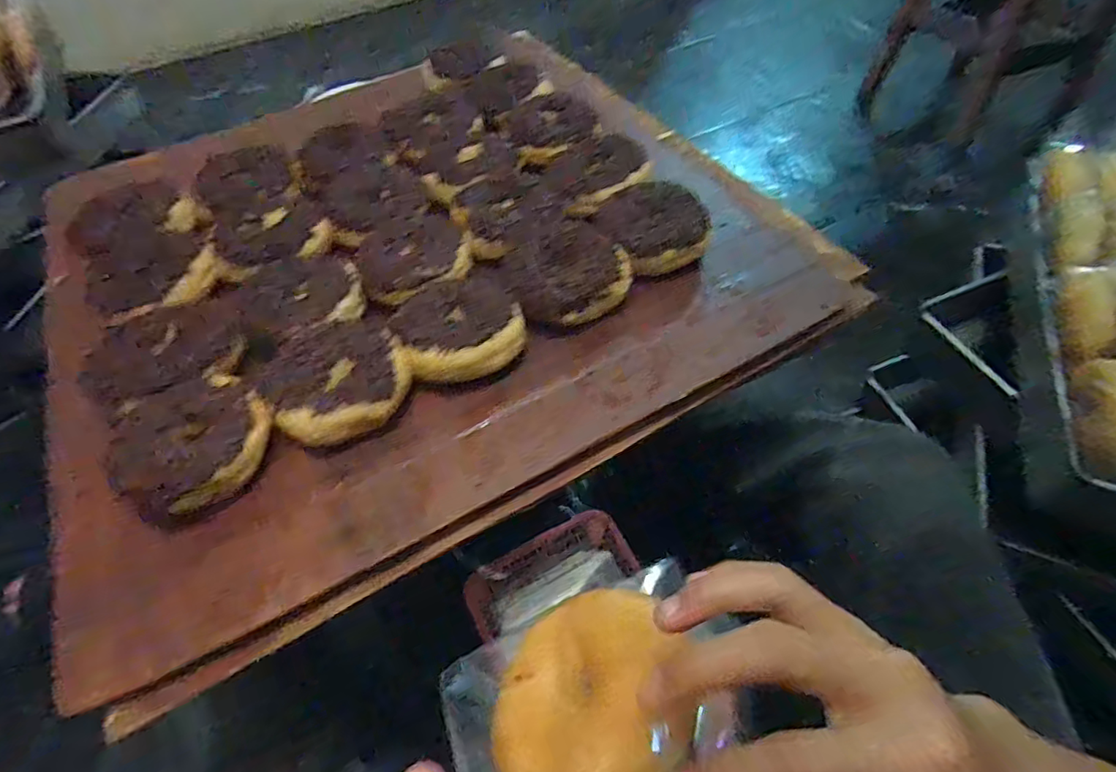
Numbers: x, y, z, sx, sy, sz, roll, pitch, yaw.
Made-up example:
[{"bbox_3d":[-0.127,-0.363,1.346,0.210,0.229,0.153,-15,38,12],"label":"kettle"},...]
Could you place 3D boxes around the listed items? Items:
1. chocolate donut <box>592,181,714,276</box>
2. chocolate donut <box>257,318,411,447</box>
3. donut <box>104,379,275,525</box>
[{"bbox_3d":[0.078,-0.127,0.450,0.083,0.037,0.085,-19,56,-10],"label":"chocolate donut"},{"bbox_3d":[-0.152,-0.004,0.385,0.088,0.030,0.097,-32,59,-18],"label":"chocolate donut"},{"bbox_3d":[-0.232,0.039,0.358,0.094,0.033,0.085,-23,56,-12],"label":"donut"}]

